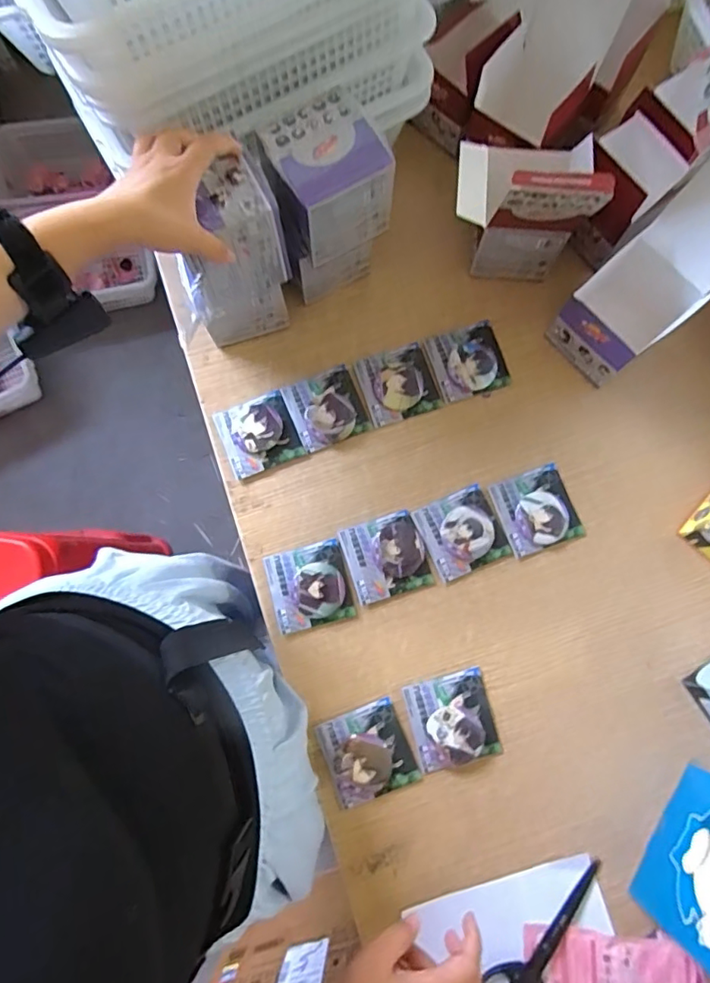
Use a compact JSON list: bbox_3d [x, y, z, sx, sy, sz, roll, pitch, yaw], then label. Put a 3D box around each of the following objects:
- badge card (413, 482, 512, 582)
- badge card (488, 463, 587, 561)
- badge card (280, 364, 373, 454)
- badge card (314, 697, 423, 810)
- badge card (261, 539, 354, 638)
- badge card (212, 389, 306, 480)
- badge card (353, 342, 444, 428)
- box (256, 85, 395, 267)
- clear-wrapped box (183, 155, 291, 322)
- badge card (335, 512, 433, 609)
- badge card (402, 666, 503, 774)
[{"bbox_3d":[0.115,0.045,0.577,0.083,0.018,0.084,-23,78,-6],"label":"badge card"},{"bbox_3d":[0.199,0.021,0.586,0.083,0.011,0.085,-20,78,-5],"label":"badge card"},{"bbox_3d":[-0.032,-0.094,0.607,0.081,0.016,0.083,-22,78,-5],"label":"badge card"},{"bbox_3d":[0.012,0.259,0.528,0.083,0.017,0.082,-20,78,-6],"label":"badge card"},{"bbox_3d":[-0.049,0.100,0.565,0.081,0.013,0.084,-15,78,-4],"label":"badge card"},{"bbox_3d":[-0.108,-0.065,0.601,0.082,0.014,0.083,-22,78,-6],"label":"badge card"},{"bbox_3d":[0.049,-0.124,0.618,0.083,0.012,0.084,-19,78,-5],"label":"badge card"},{"bbox_3d":[-0.027,-0.299,0.518,0.099,0.099,0.100,-25,78,-6],"label":"box"},{"bbox_3d":[-0.121,-0.236,0.503,0.099,0.098,0.071,-30,79,-7],"label":"clear-wrapped box"},{"bbox_3d":[0.033,0.070,0.572,0.083,0.015,0.084,-17,78,-4],"label":"badge card"},{"bbox_3d":[0.099,0.230,0.534,0.082,0.018,0.085,-14,77,-4],"label":"badge card"}]

